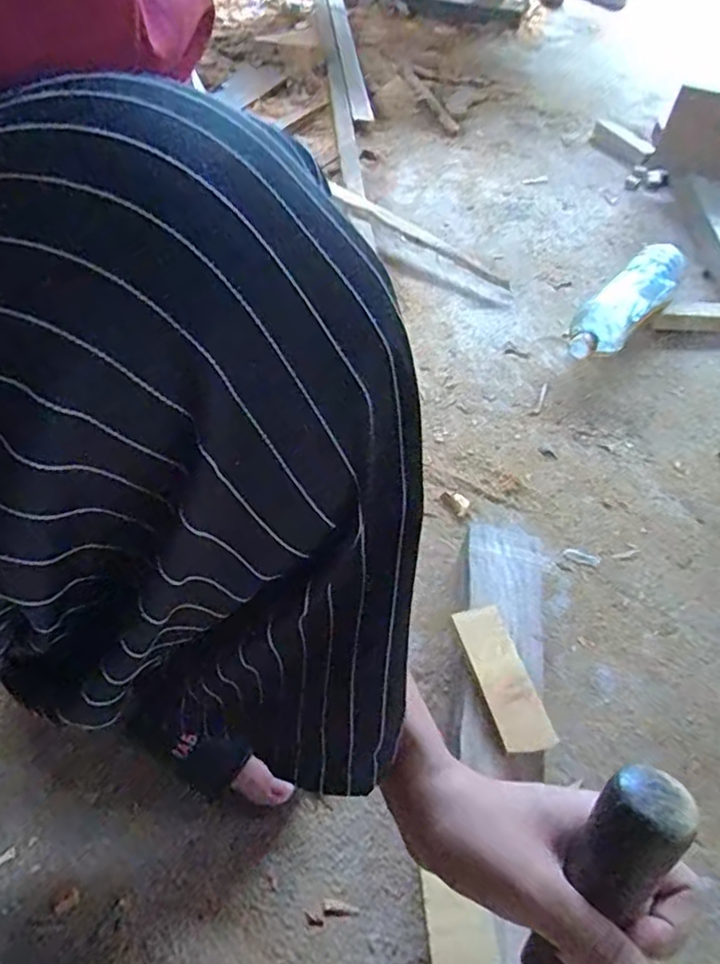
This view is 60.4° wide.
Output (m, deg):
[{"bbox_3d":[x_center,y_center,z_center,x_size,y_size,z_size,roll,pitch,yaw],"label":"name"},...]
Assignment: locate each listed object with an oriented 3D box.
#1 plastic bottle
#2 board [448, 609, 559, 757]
[{"bbox_3d":[0.400,-0.274,0.924,0.081,0.078,0.359,34,54,21],"label":"plastic bottle"},{"bbox_3d":[0.113,0.151,0.486,0.042,0.012,0.115,-9,52,-13],"label":"board"}]

